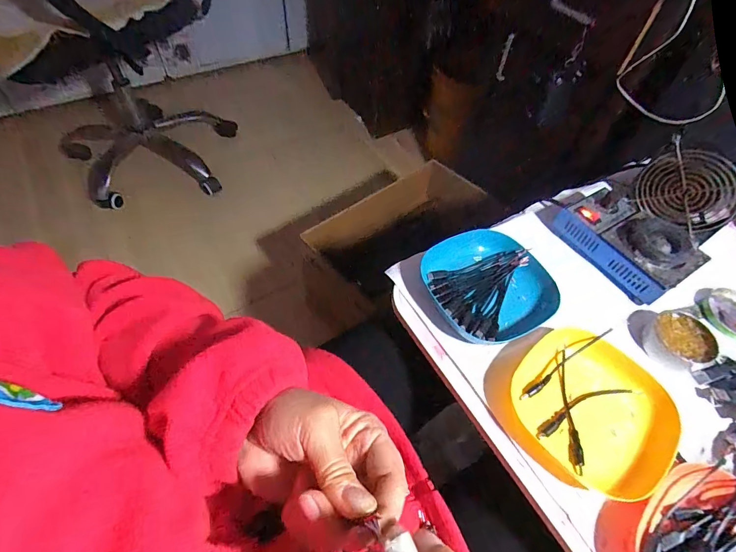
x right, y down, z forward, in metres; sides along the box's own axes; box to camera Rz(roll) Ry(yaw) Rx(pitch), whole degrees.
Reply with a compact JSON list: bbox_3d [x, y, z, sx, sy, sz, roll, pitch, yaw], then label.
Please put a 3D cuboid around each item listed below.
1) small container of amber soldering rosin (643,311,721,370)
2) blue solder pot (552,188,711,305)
[{"bbox_3d":[0.342,0.072,0.420,0.060,0.022,0.065,2,55,-2],"label":"small container of amber soldering rosin"},{"bbox_3d":[0.325,-0.046,0.484,0.091,0.056,0.152,-30,61,-22],"label":"blue solder pot"}]

